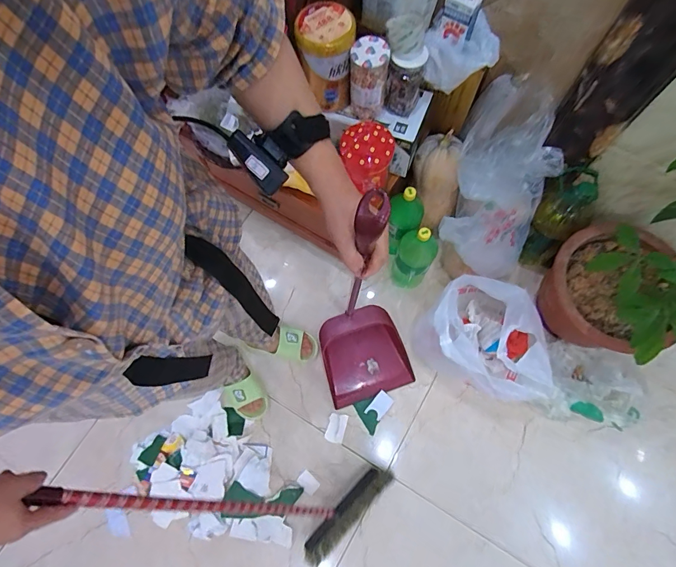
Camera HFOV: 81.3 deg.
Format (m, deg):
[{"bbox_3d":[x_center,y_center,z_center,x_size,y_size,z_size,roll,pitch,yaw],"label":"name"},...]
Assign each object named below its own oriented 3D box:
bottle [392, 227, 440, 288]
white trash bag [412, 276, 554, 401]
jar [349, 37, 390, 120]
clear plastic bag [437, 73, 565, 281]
[{"bbox_3d":[0.217,-0.072,1.124,0.100,0.311,0.096,-1,72,2],"label":"bottle"},{"bbox_3d":[0.389,0.153,1.078,0.282,0.214,0.308,1,72,2],"label":"white trash bag"},{"bbox_3d":[0.071,-0.463,0.913,0.083,0.169,0.083,-1,70,2],"label":"jar"},{"bbox_3d":[0.418,-0.250,0.995,0.244,0.308,0.359,16,74,7],"label":"clear plastic bag"}]

